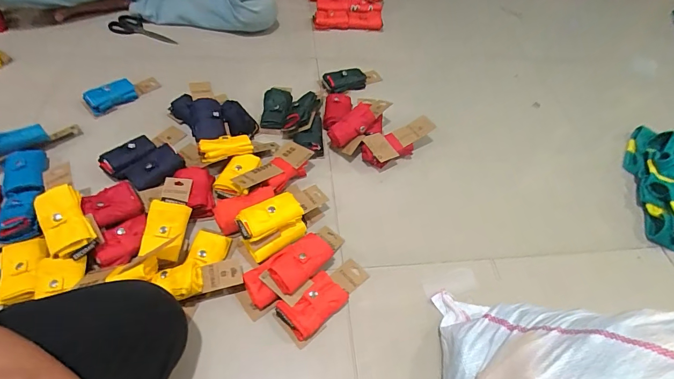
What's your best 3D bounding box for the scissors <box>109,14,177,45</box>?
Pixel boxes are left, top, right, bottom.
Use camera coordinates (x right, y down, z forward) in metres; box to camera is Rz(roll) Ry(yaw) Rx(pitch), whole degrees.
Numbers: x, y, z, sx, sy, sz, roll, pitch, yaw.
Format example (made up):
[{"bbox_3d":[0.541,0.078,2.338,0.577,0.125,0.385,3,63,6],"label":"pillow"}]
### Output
[{"bbox_3d":[-0.509,-0.431,1.006,0.173,0.021,0.077,13,55,-7],"label":"scissors"}]

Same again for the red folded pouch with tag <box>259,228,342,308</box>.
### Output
[{"bbox_3d":[-0.044,0.106,0.609,0.066,0.050,0.156,32,46,21],"label":"red folded pouch with tag"}]

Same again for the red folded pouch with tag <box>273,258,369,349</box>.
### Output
[{"bbox_3d":[-0.018,0.165,0.587,0.157,0.030,0.066,-34,63,-26],"label":"red folded pouch with tag"}]

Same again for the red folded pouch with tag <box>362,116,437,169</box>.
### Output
[{"bbox_3d":[0.123,-0.096,0.785,0.155,0.059,0.069,-33,62,-26],"label":"red folded pouch with tag"}]

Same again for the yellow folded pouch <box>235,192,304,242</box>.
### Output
[{"bbox_3d":[-0.112,0.044,0.625,0.105,0.029,0.050,-25,59,-22],"label":"yellow folded pouch"}]

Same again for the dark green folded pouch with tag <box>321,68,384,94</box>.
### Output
[{"bbox_3d":[0.040,-0.270,0.913,0.152,0.031,0.062,-19,57,-18],"label":"dark green folded pouch with tag"}]

